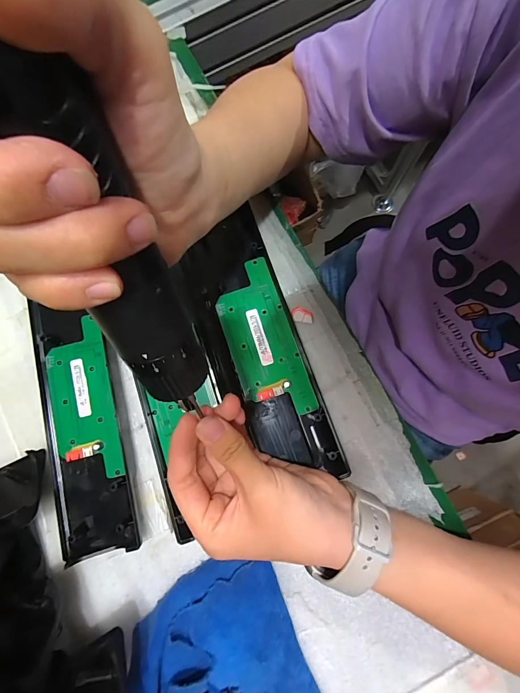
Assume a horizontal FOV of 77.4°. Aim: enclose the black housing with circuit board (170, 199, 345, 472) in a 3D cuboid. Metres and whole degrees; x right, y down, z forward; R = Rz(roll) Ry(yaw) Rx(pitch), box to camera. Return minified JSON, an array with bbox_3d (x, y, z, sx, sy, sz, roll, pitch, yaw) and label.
[{"bbox_3d":[-0.006,0.001,0.275,0.080,0.025,0.219,-21,80,-3],"label":"black housing with circuit board"}]

